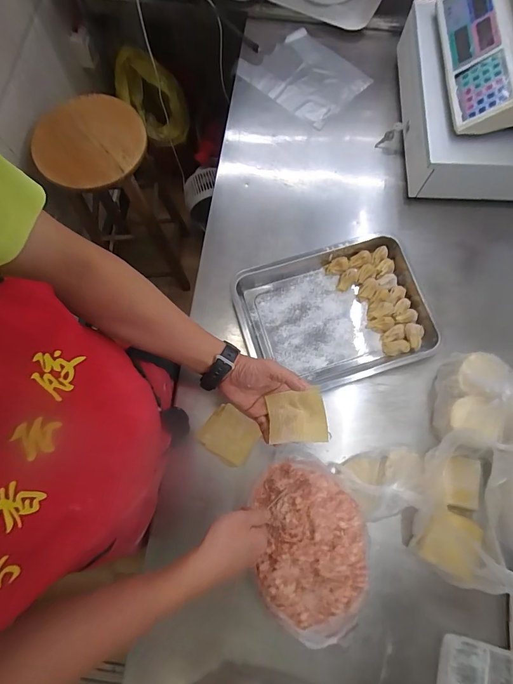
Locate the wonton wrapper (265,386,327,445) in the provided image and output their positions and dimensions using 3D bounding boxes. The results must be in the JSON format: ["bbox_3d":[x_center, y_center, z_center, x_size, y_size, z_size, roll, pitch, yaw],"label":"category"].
[{"bbox_3d":[0.056,0.104,0.511,0.077,0.005,0.074,-7,60,9],"label":"wonton wrapper"}]

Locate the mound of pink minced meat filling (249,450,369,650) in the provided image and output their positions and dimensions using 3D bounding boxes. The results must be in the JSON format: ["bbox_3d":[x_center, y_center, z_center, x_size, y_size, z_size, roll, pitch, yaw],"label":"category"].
[{"bbox_3d":[0.081,0.306,0.552,0.157,0.081,0.253,-6,77,-3],"label":"mound of pink minced meat filling"}]

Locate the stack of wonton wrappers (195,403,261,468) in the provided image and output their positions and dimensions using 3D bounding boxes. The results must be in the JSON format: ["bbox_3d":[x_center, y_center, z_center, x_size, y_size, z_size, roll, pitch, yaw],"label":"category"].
[{"bbox_3d":[-0.049,0.167,0.656,0.094,0.012,0.084,37,79,7],"label":"stack of wonton wrappers"}]

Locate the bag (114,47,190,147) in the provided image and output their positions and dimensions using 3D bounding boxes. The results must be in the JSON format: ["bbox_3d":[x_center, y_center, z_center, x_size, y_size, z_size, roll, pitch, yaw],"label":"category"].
[{"bbox_3d":[-0.368,-0.855,1.286,0.135,0.245,0.244,-43,80,-9],"label":"bag"}]

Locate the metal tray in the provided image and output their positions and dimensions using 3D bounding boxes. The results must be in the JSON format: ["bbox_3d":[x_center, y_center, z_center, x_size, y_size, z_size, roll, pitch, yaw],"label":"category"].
[{"bbox_3d":[0.150,-0.054,0.697,0.334,0.040,0.247,-16,77,-5],"label":"metal tray"}]

